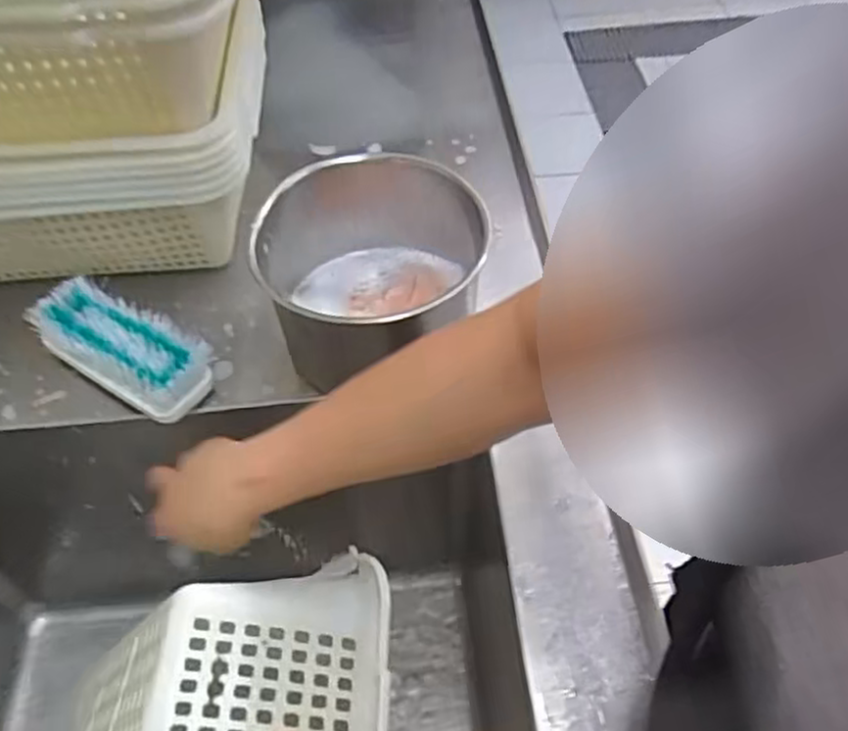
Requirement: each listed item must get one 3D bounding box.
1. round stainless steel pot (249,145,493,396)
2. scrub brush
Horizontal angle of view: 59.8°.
[{"bbox_3d":[-0.040,-0.069,0.581,0.171,0.123,0.155,3,52,5],"label":"round stainless steel pot"},{"bbox_3d":[-0.246,-0.017,0.594,0.163,0.041,0.062,25,57,20],"label":"scrub brush"}]

